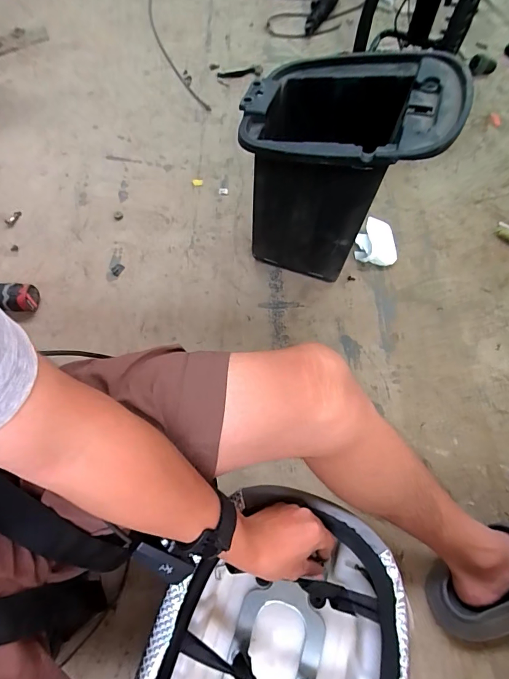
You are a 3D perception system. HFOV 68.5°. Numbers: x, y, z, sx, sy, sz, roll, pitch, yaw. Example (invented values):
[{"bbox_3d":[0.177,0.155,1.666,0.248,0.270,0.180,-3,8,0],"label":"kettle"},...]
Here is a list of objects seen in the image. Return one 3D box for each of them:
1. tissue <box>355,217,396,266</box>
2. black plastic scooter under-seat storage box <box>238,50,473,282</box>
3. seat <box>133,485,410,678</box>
[{"bbox_3d":[0.264,-0.216,0.813,0.086,0.031,0.125,5,64,2],"label":"tissue"},{"bbox_3d":[0.135,-0.281,0.655,0.291,0.327,0.250,21,65,10],"label":"black plastic scooter under-seat storage box"},{"bbox_3d":[0.016,0.361,0.414,0.268,0.082,0.354,13,65,5],"label":"seat"}]

